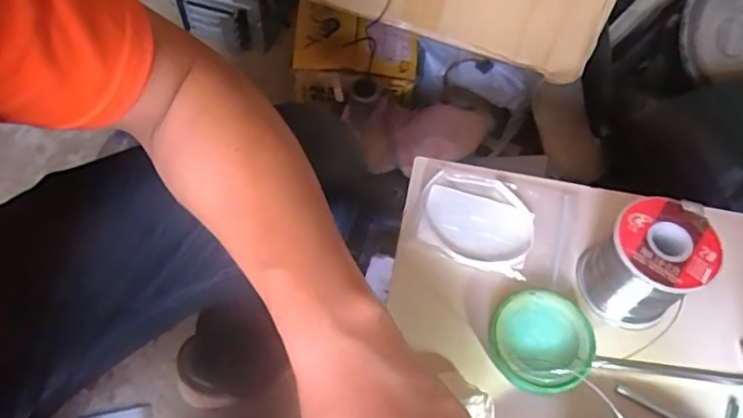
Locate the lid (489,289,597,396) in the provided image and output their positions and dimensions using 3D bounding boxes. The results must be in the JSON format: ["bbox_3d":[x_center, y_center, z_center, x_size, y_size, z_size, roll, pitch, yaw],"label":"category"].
[{"bbox_3d":[0.109,0.086,0.367,0.063,0.019,0.065,2,61,-3],"label":"lid"}]

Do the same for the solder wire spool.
[{"bbox_3d":[0.178,0.037,0.372,0.057,0.076,0.061,2,61,-3],"label":"solder wire spool"}]

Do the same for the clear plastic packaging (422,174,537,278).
[{"bbox_3d":[0.077,0.008,0.419,0.081,0.007,0.075,15,61,4],"label":"clear plastic packaging"}]

